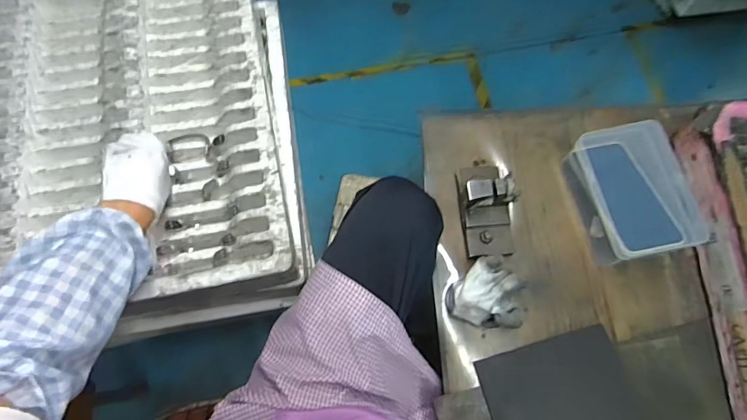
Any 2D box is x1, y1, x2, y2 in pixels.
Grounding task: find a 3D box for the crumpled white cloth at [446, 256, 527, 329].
[{"bbox_3d":[0.144,0.107,0.555,0.095,0.068,0.076,17,70,6],"label":"crumpled white cloth"}]

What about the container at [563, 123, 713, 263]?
[{"bbox_3d":[0.350,-0.020,0.600,0.119,0.077,0.182,-11,69,-5],"label":"container"}]

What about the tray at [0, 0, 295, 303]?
[{"bbox_3d":[-0.425,-0.116,0.650,0.538,0.071,0.544,-11,69,-5],"label":"tray"}]

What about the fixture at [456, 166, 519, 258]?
[{"bbox_3d":[0.154,-0.006,0.595,0.064,0.075,0.130,-5,69,-2],"label":"fixture"}]

